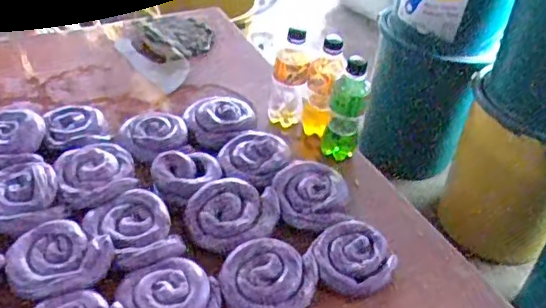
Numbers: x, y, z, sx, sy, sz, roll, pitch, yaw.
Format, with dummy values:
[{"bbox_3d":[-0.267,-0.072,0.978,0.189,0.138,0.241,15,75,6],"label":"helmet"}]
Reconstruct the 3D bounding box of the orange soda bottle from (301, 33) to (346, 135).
[{"bbox_3d":[0.077,-0.102,0.917,0.056,0.159,0.060,8,38,0],"label":"orange soda bottle"}]

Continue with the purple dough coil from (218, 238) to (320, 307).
[{"bbox_3d":[-0.005,0.155,0.700,0.116,0.034,0.100,10,38,2],"label":"purple dough coil"}]

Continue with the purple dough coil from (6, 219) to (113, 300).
[{"bbox_3d":[-0.256,0.124,0.675,0.118,0.022,0.101,25,41,20],"label":"purple dough coil"}]

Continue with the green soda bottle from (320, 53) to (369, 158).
[{"bbox_3d":[0.114,-0.068,0.883,0.057,0.156,0.048,8,38,0],"label":"green soda bottle"}]

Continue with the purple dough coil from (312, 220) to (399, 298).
[{"bbox_3d":[0.105,0.137,0.743,0.103,0.030,0.102,5,39,-4],"label":"purple dough coil"}]

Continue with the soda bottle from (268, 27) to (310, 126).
[{"bbox_3d":[0.025,-0.116,0.954,0.056,0.146,0.069,7,38,-1],"label":"soda bottle"}]

